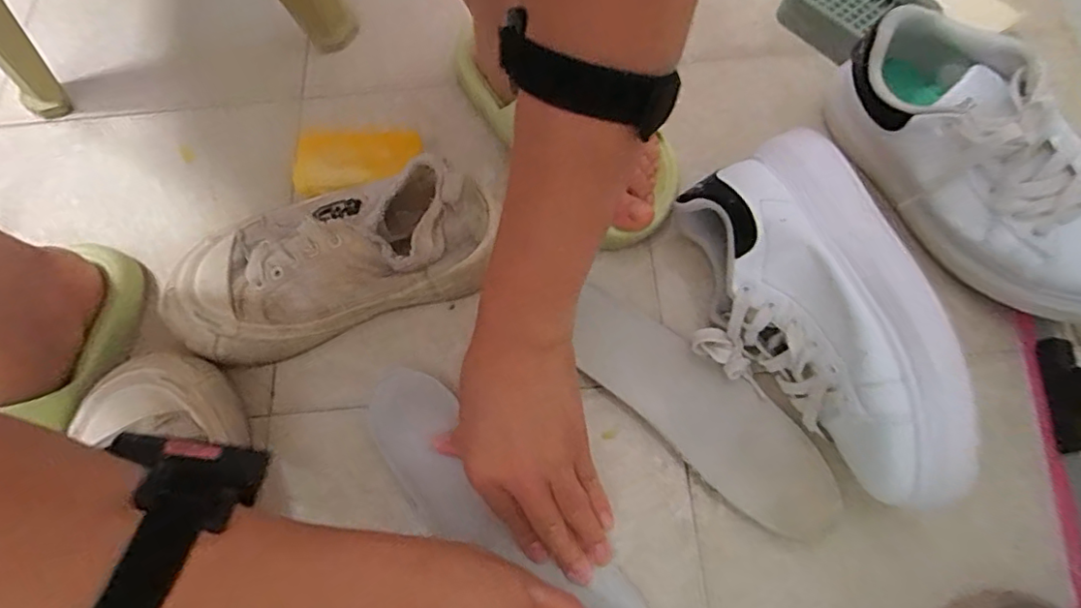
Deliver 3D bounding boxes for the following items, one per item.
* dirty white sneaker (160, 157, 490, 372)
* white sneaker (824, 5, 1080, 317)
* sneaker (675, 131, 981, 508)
[{"bbox_3d":[-0.155,-0.031,0.433,0.229,0.080,0.102,-16,68,-5],"label":"dirty white sneaker"},{"bbox_3d":[0.319,-0.101,0.421,0.088,0.096,0.258,-28,68,-8],"label":"white sneaker"},{"bbox_3d":[0.173,0.005,0.392,0.111,0.098,0.253,-10,67,-2],"label":"sneaker"}]

